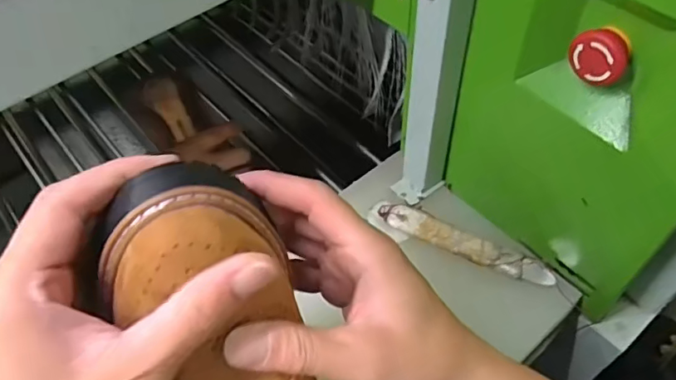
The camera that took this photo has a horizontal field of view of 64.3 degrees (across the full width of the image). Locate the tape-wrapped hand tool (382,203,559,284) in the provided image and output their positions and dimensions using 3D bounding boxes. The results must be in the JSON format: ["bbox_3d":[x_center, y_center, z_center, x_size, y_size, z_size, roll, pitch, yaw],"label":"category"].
[{"bbox_3d":[0.121,0.052,0.517,0.169,0.019,0.028,23,58,19],"label":"tape-wrapped hand tool"}]

